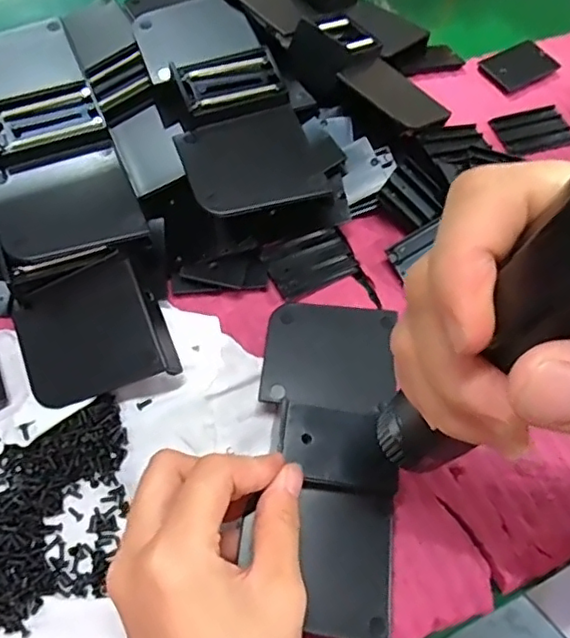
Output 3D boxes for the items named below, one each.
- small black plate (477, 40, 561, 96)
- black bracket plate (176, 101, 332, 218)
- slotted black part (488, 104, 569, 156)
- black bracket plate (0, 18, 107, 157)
[{"bbox_3d":[0.177,-0.191,0.458,0.059,0.006,0.034,-30,68,-18],"label":"small black plate"},{"bbox_3d":[-0.018,-0.086,0.330,0.070,0.009,0.064,-17,65,-13],"label":"black bracket plate"},{"bbox_3d":[0.179,-0.135,0.433,0.054,0.007,0.036,-10,64,-9],"label":"slotted black part"},{"bbox_3d":[-0.149,-0.135,0.341,0.068,0.009,0.097,-21,66,-14],"label":"black bracket plate"}]

